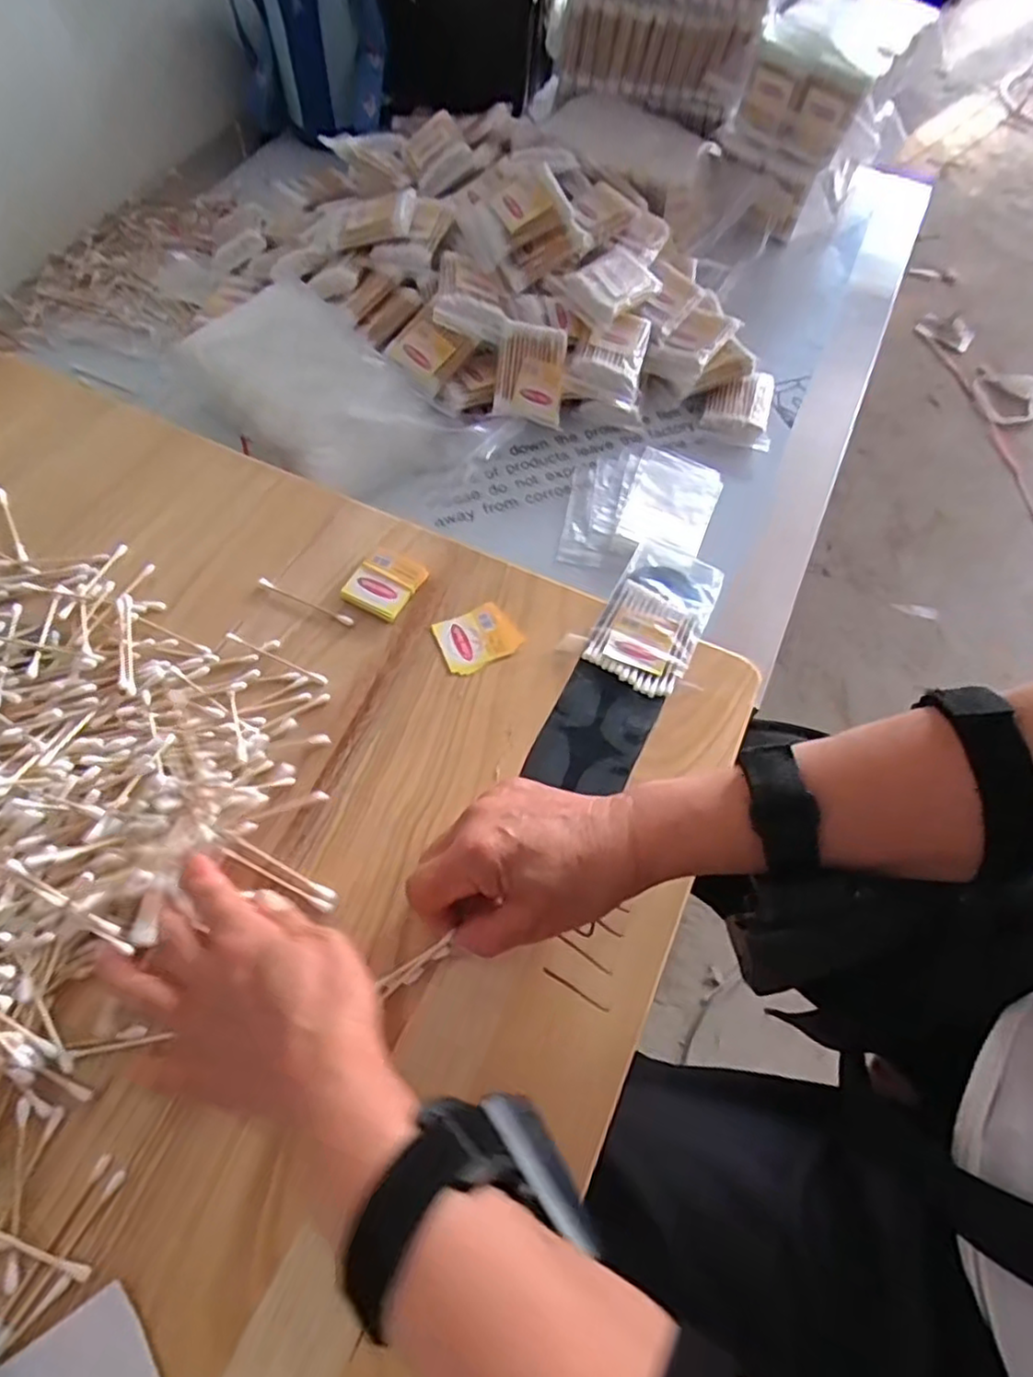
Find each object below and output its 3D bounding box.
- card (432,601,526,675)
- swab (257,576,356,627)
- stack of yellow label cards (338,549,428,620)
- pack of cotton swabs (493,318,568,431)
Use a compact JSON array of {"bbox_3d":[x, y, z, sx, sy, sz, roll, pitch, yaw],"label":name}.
[{"bbox_3d":[-0.025,-0.035,0.449,0.051,0.004,0.041,-25,65,-16],"label":"card"},{"bbox_3d":[-0.140,-0.058,0.452,0.073,0.007,0.007,23,62,9],"label":"swab"},{"bbox_3d":[-0.089,-0.071,0.461,0.042,0.010,0.047,28,63,11],"label":"stack of yellow label cards"},{"bbox_3d":[0.012,-0.274,0.591,0.058,0.017,0.080,6,99,3],"label":"pack of cotton swabs"}]

